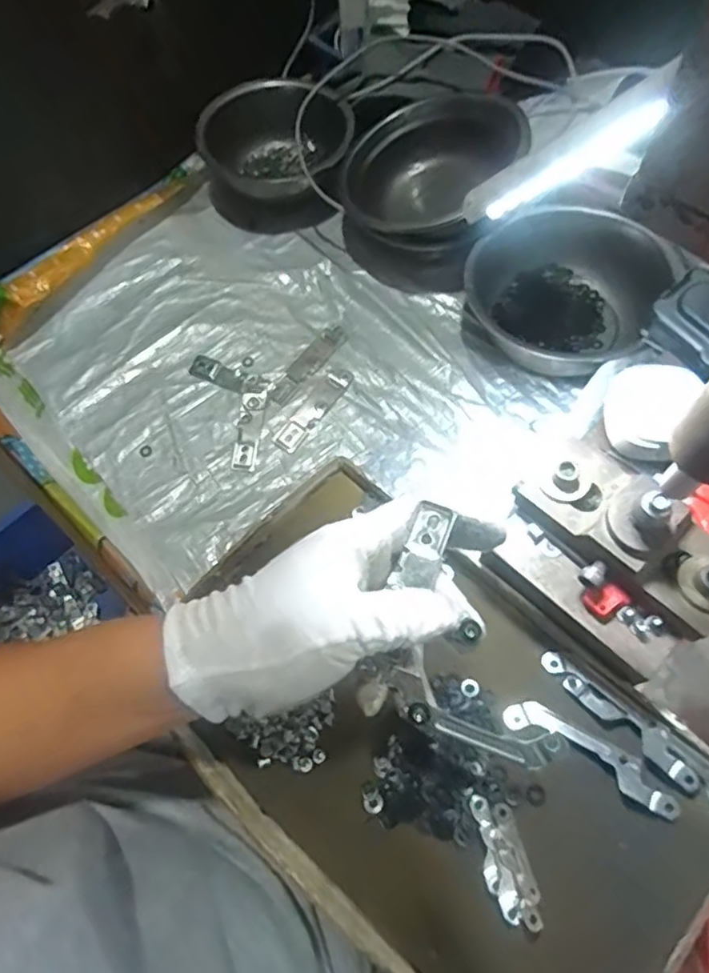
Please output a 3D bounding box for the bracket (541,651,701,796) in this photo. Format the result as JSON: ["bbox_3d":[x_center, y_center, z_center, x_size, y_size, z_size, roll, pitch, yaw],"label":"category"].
[{"bbox_3d":[0.147,0.127,0.347,0.095,0.012,0.017,42,76,19],"label":"bracket"}]

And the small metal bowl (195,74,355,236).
[{"bbox_3d":[-0.075,-0.325,0.610,0.142,0.068,0.135,-1,65,2],"label":"small metal bowl"}]

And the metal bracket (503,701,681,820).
[{"bbox_3d":[0.128,0.145,0.340,0.095,0.005,0.019,27,71,15],"label":"metal bracket"}]

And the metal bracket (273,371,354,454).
[{"bbox_3d":[-0.033,-0.064,0.527,0.022,0.005,0.087,35,72,17],"label":"metal bracket"}]

